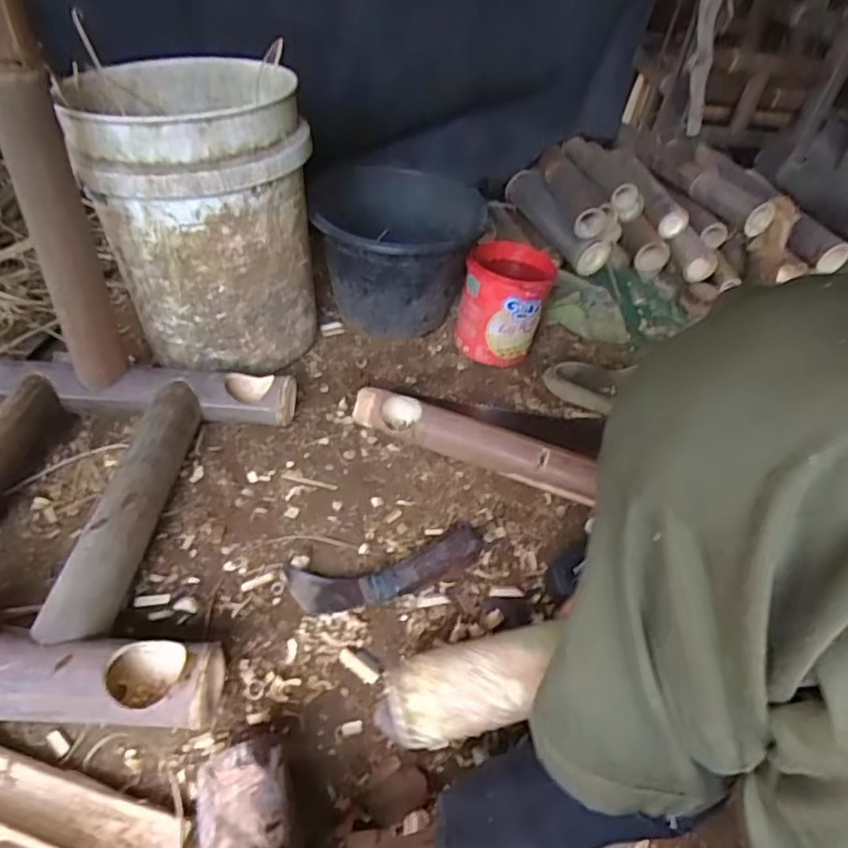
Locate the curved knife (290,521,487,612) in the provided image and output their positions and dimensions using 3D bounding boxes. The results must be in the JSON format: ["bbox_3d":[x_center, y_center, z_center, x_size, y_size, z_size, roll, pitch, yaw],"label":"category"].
[{"bbox_3d":[-0.033,0.156,0.680,0.226,0.036,0.072,-11,45,-20],"label":"curved knife"}]

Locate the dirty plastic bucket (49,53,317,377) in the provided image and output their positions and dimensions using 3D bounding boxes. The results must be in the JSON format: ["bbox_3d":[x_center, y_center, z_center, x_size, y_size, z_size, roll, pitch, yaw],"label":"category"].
[{"bbox_3d":[-0.310,-0.281,0.875,0.280,0.375,0.296,-10,44,-20],"label":"dirty plastic bucket"}]

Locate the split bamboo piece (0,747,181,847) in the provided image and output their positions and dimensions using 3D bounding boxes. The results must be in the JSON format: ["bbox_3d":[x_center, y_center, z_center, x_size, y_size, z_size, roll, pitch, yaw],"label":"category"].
[{"bbox_3d":[-0.309,0.302,0.484,0.241,0.028,0.053,16,42,9],"label":"split bamboo piece"}]

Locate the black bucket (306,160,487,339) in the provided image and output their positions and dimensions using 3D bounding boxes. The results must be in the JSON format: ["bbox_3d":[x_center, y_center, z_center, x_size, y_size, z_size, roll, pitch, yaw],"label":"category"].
[{"bbox_3d":[-0.045,-0.295,1.039,0.268,0.239,0.316,3,42,-5],"label":"black bucket"}]

